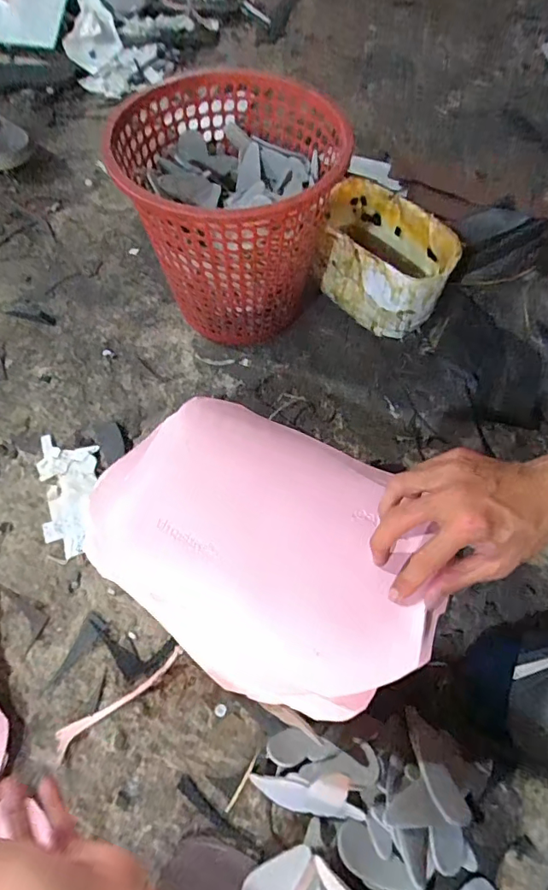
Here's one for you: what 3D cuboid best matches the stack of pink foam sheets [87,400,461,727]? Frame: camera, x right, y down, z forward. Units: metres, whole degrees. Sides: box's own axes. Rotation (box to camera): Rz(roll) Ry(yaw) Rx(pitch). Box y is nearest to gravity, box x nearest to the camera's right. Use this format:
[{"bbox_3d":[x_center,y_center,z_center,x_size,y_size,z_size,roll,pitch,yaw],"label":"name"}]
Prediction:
[{"bbox_3d":[-0.009,0.084,0.428,0.302,0.063,0.215,24,65,12],"label":"stack of pink foam sheets"}]

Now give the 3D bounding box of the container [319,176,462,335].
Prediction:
[{"bbox_3d":[0.141,-0.253,0.679,0.118,0.131,0.211,-40,69,-19],"label":"container"}]

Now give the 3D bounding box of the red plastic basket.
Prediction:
[{"bbox_3d":[-0.047,-0.273,0.623,0.248,0.241,0.262,-19,64,-10],"label":"red plastic basket"}]

